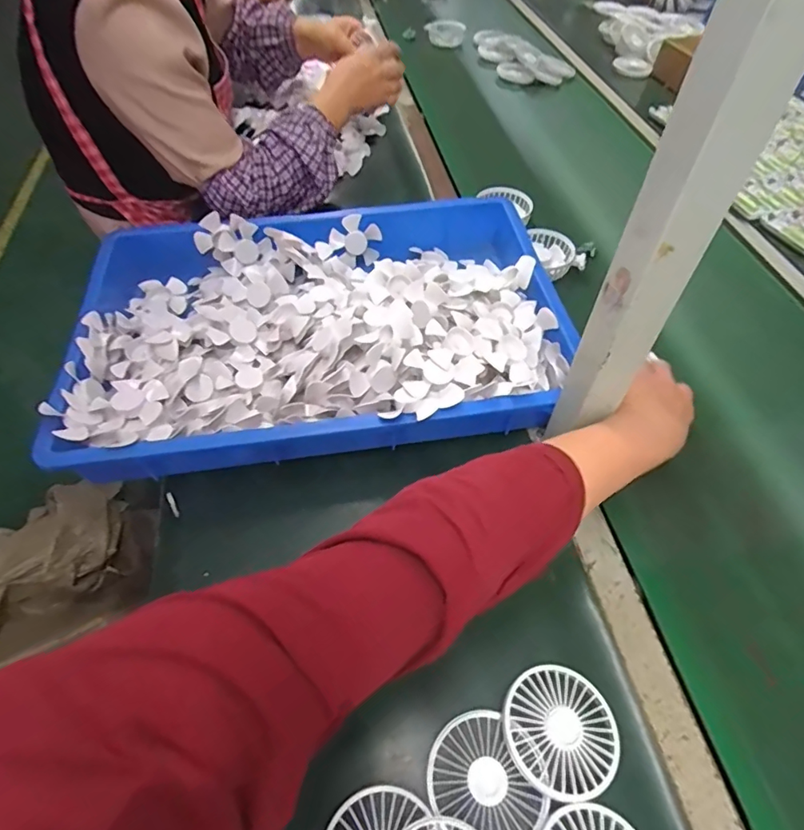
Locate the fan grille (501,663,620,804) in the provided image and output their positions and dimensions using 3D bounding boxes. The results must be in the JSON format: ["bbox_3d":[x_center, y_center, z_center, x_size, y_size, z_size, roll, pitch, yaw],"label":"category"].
[{"bbox_3d":[0.123,0.243,0.390,0.086,0.019,0.085,1,54,-2],"label":"fan grille"}]

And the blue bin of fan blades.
[{"bbox_3d":[-0.105,-0.125,0.611,0.555,0.092,0.374,-5,55,-6],"label":"blue bin of fan blades"}]

